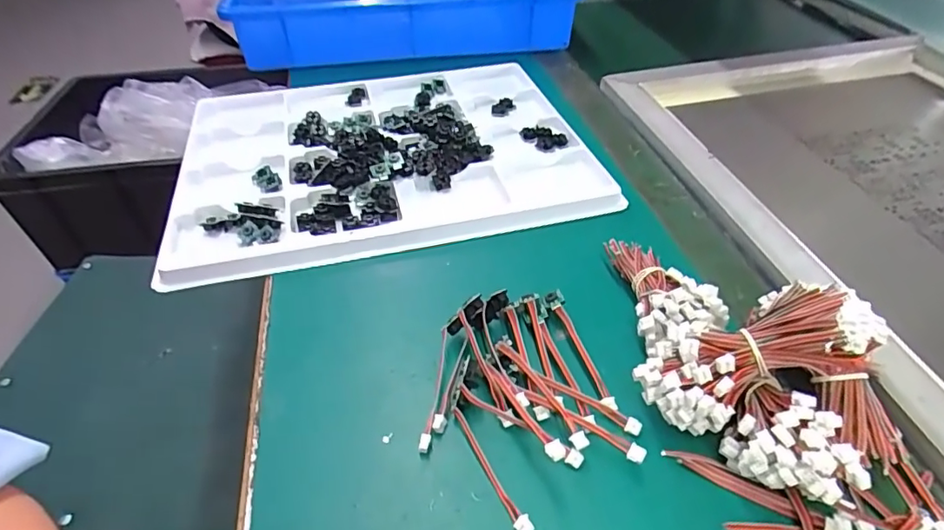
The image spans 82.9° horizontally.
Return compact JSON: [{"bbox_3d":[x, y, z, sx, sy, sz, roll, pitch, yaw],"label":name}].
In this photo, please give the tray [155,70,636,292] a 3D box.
[{"bbox_3d":[-0.086,-0.117,0.505,0.358,0.019,0.285,-11,44,-12],"label":"tray"}]

